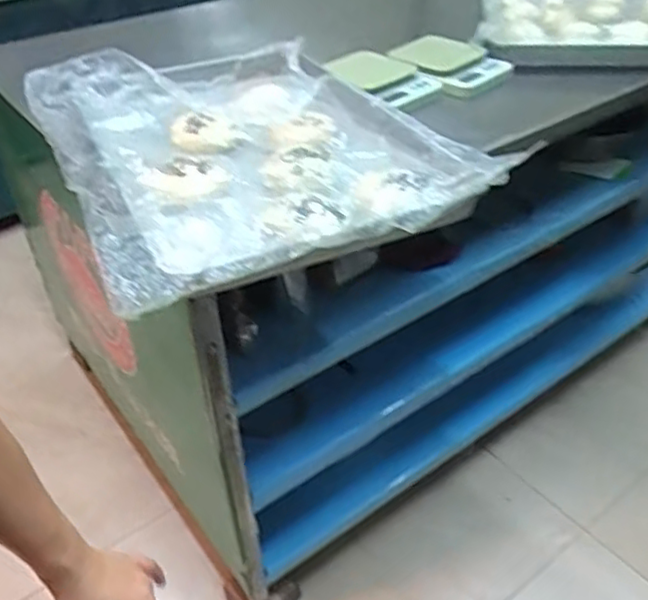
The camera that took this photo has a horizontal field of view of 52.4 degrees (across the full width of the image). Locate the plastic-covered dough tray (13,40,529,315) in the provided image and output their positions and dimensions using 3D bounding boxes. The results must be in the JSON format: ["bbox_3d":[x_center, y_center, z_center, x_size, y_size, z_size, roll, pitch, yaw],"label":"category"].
[{"bbox_3d":[-0.133,-0.240,0.951,0.481,0.076,0.743,-14,36,-23],"label":"plastic-covered dough tray"}]

